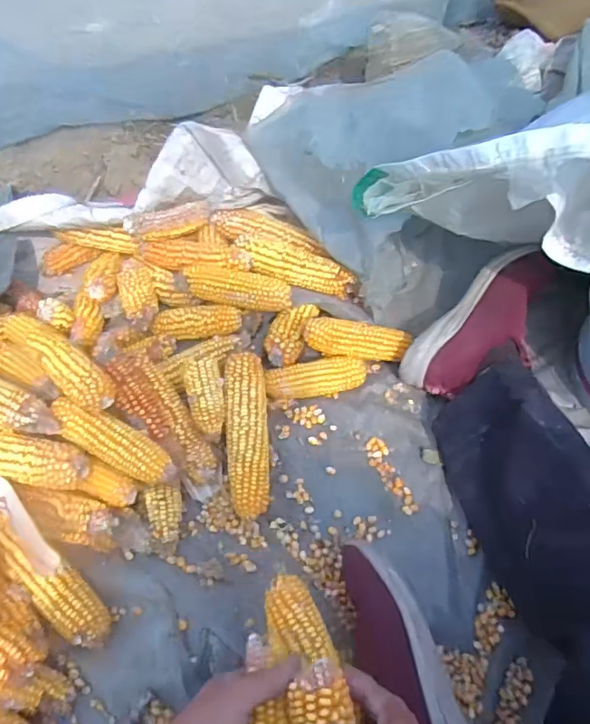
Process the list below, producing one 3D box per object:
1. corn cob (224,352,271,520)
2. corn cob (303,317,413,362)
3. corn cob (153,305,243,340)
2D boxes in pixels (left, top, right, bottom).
[{"bbox_3d":[-0.058,0.087,0.665,0.055,0.060,0.206,-5,58,1],"label":"corn cob"},{"bbox_3d":[0.083,-0.030,0.710,0.144,0.034,0.045,7,56,-19],"label":"corn cob"},{"bbox_3d":[-0.134,-0.054,0.729,0.123,0.033,0.037,-1,58,3],"label":"corn cob"}]

